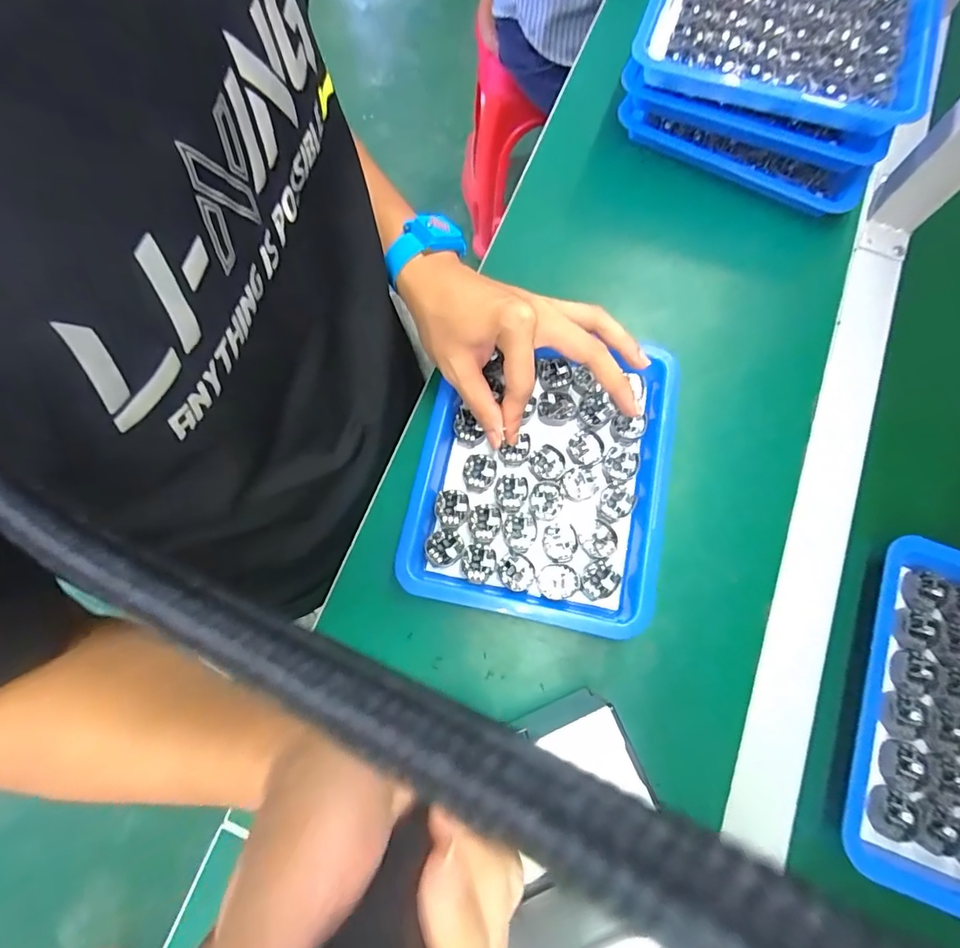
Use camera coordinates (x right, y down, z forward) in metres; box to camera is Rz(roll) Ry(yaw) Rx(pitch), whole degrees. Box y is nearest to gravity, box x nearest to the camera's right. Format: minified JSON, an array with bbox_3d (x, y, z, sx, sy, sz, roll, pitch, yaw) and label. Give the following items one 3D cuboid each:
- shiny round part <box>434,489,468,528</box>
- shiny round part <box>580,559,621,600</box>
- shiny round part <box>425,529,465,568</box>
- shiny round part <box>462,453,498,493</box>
[{"bbox_3d":[-0.020,0.025,0.356,0.024,0.004,0.027,3,74,0],"label":"shiny round part"},{"bbox_3d":[0.082,0.073,0.339,0.026,0.004,0.024,0,74,-1],"label":"shiny round part"},{"bbox_3d":[-0.026,0.052,0.351,0.027,0.004,0.026,0,74,-1],"label":"shiny round part"},{"bbox_3d":[0.000,-0.001,0.365,0.024,0.007,0.028,11,75,2],"label":"shiny round part"}]

